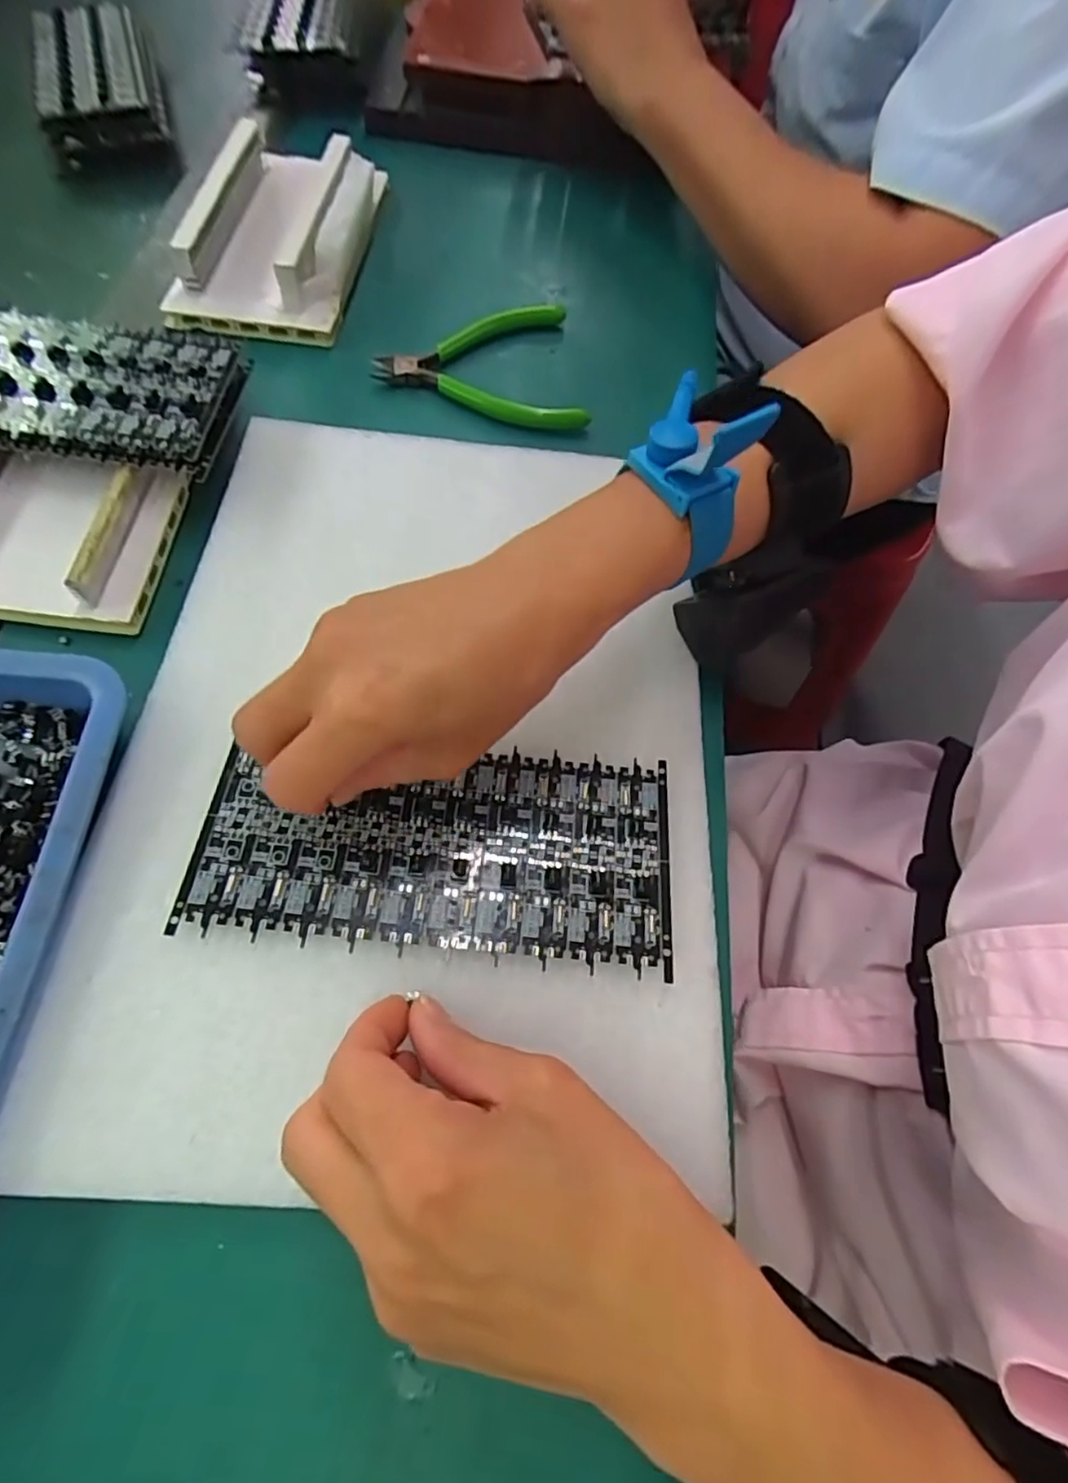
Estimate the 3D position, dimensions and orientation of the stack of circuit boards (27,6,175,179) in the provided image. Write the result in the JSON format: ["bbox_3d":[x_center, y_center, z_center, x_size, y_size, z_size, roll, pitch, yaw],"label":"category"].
[{"bbox_3d":[-0.298,-0.452,0.446,0.073,0.039,0.155,-16,65,-9],"label":"stack of circuit boards"}]

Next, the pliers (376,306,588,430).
[{"bbox_3d":[-0.031,-0.203,0.352,0.108,0.011,0.090,-9,66,-5],"label":"pliers"}]

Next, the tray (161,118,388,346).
[{"bbox_3d":[-0.144,-0.299,0.374,0.089,0.038,0.162,7,65,3],"label":"tray"}]

